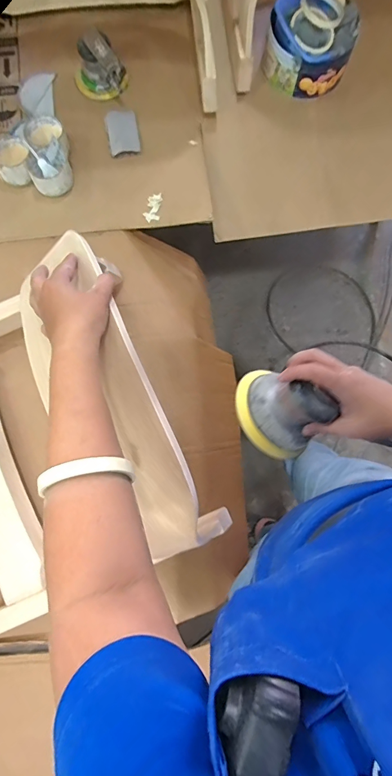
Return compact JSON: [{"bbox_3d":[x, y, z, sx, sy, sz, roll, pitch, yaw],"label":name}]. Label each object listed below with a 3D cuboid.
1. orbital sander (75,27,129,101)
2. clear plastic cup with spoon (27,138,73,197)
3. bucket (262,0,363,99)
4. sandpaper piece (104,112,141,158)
[{"bbox_3d":[-0.203,-0.682,0.806,0.114,0.093,0.113,-14,77,-4],"label":"orbital sander"},{"bbox_3d":[-0.299,-0.447,0.777,0.084,0.052,0.090,-24,78,-6],"label":"clear plastic cup with spoon"},{"bbox_3d":[0.244,-0.736,0.802,0.183,0.104,0.161,14,77,3],"label":"bucket"},{"bbox_3d":[-0.160,-0.556,0.821,0.066,0.011,0.113,-12,77,-3],"label":"sandpaper piece"}]

